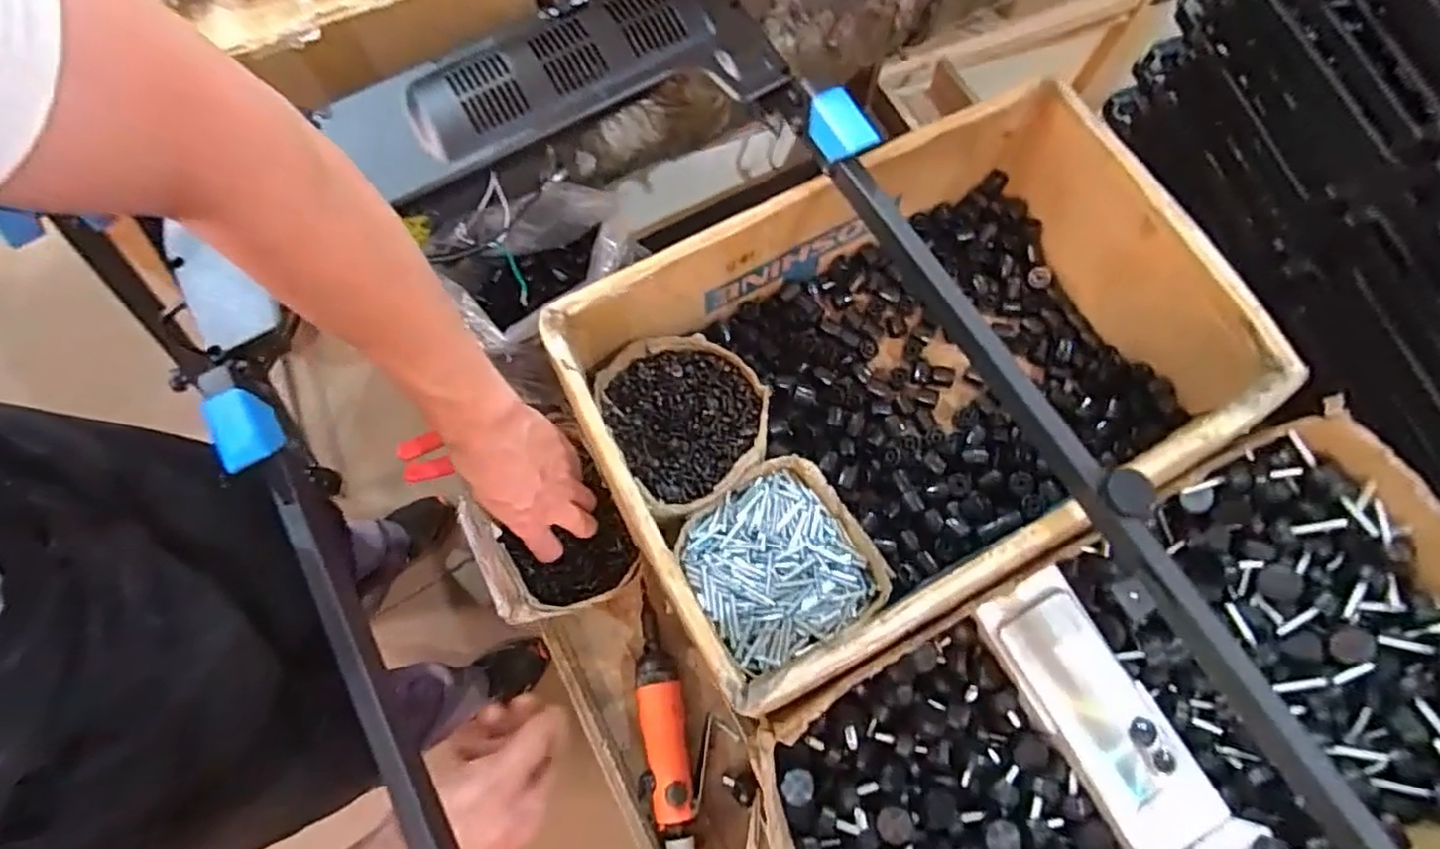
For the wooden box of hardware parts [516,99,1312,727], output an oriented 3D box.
[{"bbox_3d":[0.169,-0.035,0.609,0.533,0.169,0.355,-28,74,-9],"label":"wooden box of hardware parts"}]

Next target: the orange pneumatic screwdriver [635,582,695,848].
[{"bbox_3d":[-0.053,0.295,0.622,0.052,0.040,0.262,-8,72,-3],"label":"orange pneumatic screwdriver"}]

